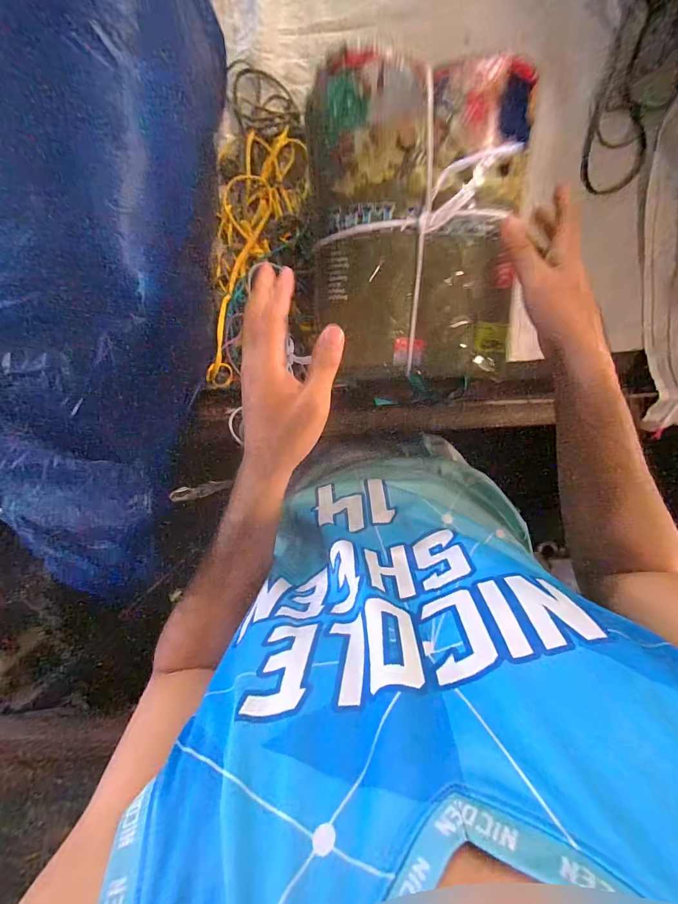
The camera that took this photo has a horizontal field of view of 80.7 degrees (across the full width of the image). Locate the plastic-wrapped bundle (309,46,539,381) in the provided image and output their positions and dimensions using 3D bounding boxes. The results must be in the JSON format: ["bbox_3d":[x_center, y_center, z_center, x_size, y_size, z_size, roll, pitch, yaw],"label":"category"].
[{"bbox_3d":[0.076,-0.213,0.376,0.195,0.054,0.259,0,97,4],"label":"plastic-wrapped bundle"}]

